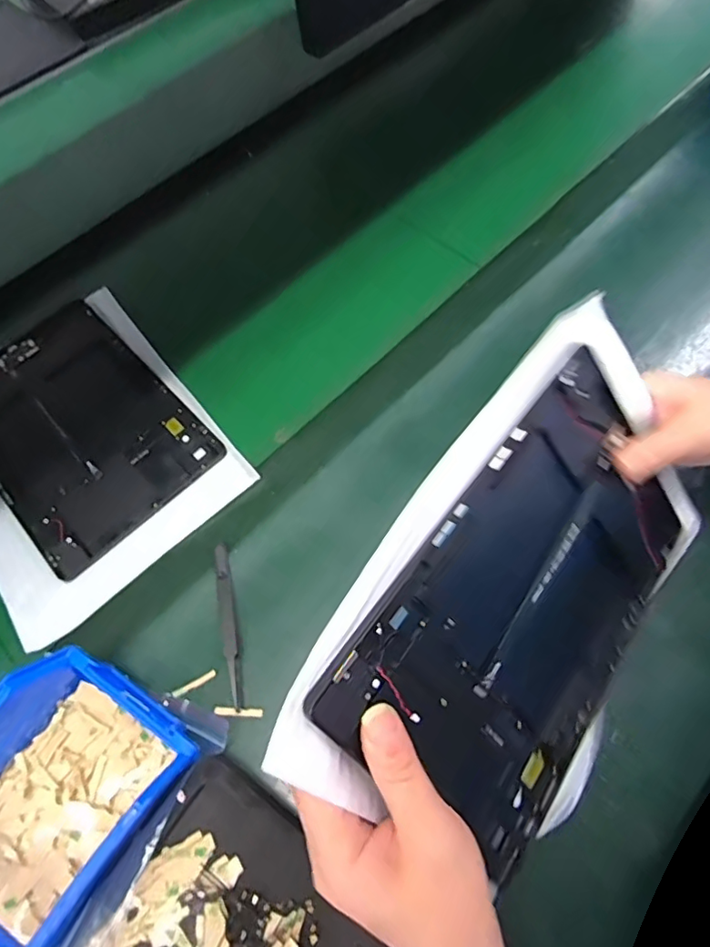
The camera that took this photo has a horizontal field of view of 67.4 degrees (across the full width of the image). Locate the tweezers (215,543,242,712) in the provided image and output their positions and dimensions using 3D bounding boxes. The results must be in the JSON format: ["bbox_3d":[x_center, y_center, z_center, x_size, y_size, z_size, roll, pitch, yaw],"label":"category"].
[{"bbox_3d":[-0.088,0.102,0.368,0.010,0.005,0.113,-13,63,-3],"label":"tweezers"}]

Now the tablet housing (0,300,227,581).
[{"bbox_3d":[-0.240,-0.046,0.452,0.155,0.010,0.240,-41,68,-16],"label":"tablet housing"}]

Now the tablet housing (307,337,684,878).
[{"bbox_3d":[0.099,0.064,0.280,0.235,0.014,0.153,-48,112,-23],"label":"tablet housing"}]

